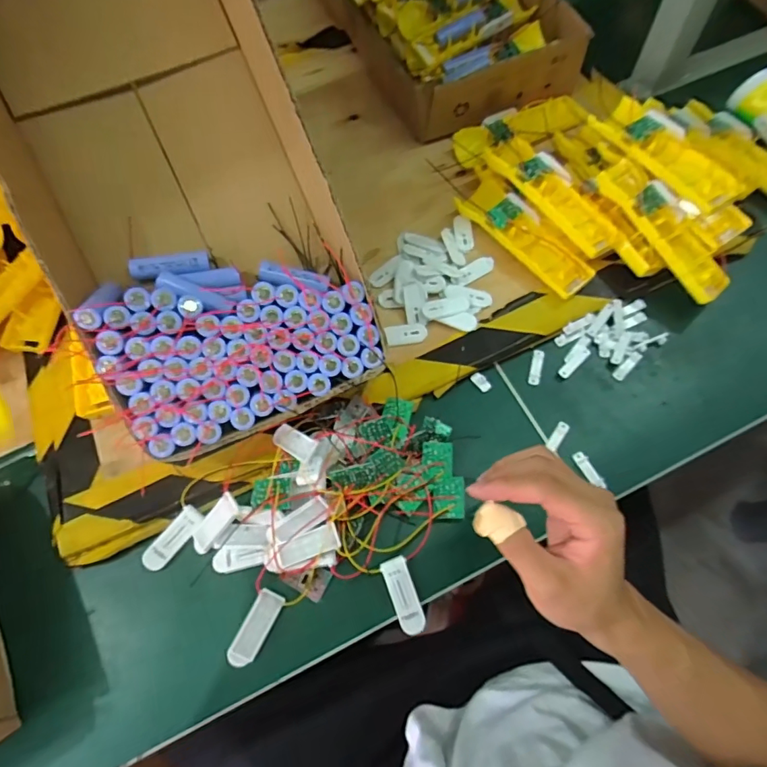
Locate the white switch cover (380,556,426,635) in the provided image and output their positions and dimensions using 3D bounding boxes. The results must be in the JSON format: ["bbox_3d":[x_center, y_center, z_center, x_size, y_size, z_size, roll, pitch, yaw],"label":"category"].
[{"bbox_3d":[0.017,0.171,0.382,0.021,0.004,0.059,-19,80,-6],"label":"white switch cover"}]

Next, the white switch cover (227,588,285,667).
[{"bbox_3d":[-0.102,0.193,0.374,0.021,0.006,0.057,27,70,13],"label":"white switch cover"}]

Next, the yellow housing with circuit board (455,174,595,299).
[{"bbox_3d":[0.145,-0.154,0.496,0.052,0.026,0.160,-33,69,-11],"label":"yellow housing with circuit board"}]

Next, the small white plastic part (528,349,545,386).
[{"bbox_3d":[0.150,-0.017,0.460,0.012,0.004,0.039,13,68,8],"label":"small white plastic part"}]

